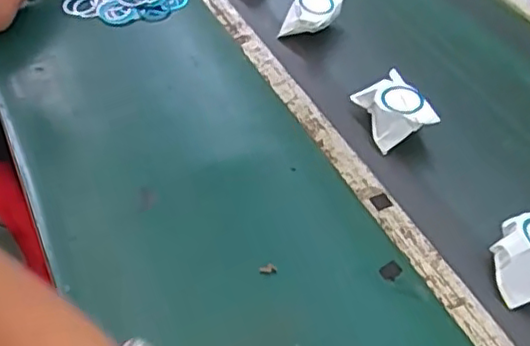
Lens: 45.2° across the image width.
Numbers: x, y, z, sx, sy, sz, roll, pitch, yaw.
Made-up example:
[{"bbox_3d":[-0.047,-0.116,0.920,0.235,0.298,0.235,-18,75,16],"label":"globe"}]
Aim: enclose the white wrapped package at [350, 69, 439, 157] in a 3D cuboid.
[{"bbox_3d":[0.168,-0.081,0.834,0.074,0.049,0.097,-12,49,-10],"label":"white wrapped package"}]

